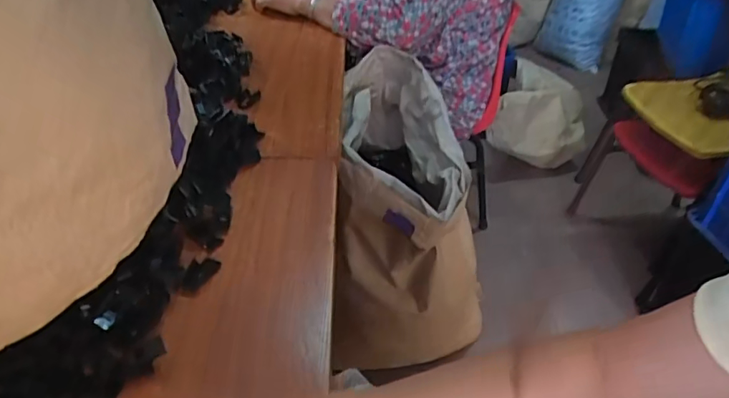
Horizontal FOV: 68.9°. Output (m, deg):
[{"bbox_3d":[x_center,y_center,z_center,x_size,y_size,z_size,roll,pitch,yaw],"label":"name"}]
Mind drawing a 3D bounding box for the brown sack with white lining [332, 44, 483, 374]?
[{"bbox_3d":[0.086,0.046,1.018,0.276,0.462,0.472,1,35,-1],"label":"brown sack with white lining"}]

